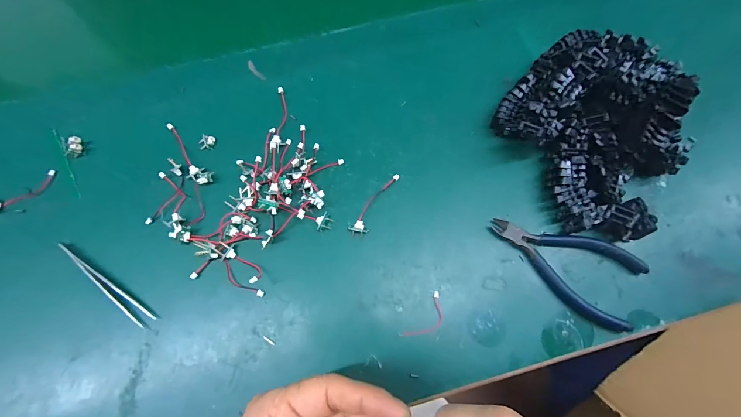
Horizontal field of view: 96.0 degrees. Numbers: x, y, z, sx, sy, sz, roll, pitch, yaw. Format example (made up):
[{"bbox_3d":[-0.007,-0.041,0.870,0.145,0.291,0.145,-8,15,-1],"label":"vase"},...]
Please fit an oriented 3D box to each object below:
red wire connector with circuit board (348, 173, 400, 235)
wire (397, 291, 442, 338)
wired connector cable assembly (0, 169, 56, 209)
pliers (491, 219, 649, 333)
[{"bbox_3d":[0.004,-0.005,0.283,0.014,0.004,0.064,30,74,10],"label":"red wire connector with circuit board"},{"bbox_3d":[0.043,0.085,0.251,0.019,0.004,0.043,42,77,13],"label":"wire"},{"bbox_3d":[-0.303,-0.014,0.285,0.059,0.012,0.015,-32,74,-10],"label":"wired connector cable assembly"},{"bbox_3d":[0.153,0.039,0.263,0.115,0.009,0.058,34,75,11],"label":"pliers"}]

